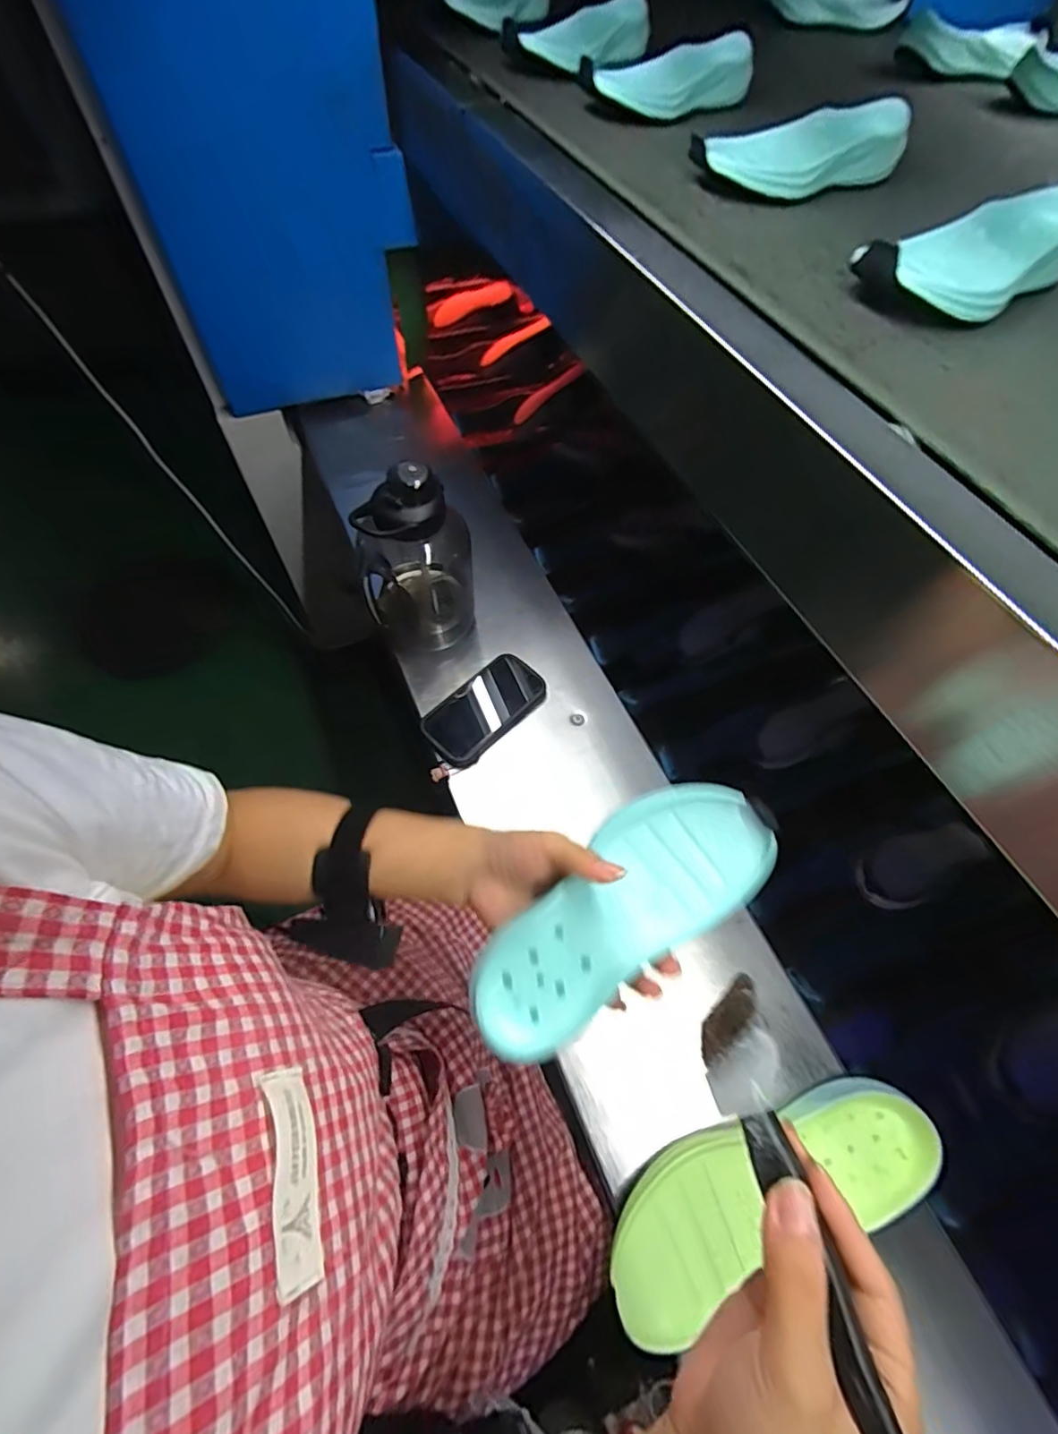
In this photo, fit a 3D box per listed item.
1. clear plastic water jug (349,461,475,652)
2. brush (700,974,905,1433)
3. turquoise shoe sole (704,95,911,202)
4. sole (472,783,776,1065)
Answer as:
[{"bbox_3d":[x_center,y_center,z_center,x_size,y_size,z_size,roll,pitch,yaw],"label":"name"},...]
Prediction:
[{"bbox_3d":[-0.133,-0.181,0.669,0.124,0.222,0.109,9,60,2],"label":"clear plastic water jug"},{"bbox_3d":[0.108,0.196,0.219,0.029,0.019,0.167,-11,53,-8],"label":"brush"},{"bbox_3d":[0.231,-0.477,0.476,0.197,0.040,0.075,-28,65,-17],"label":"turquoise shoe sole"},{"bbox_3d":[0.053,0.115,0.335,0.193,0.027,0.077,-39,68,-4],"label":"sole"}]

